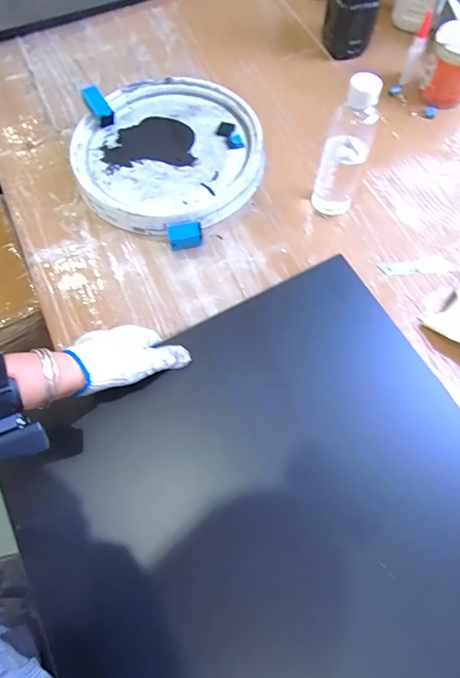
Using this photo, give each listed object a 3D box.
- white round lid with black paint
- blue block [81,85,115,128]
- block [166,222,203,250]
[{"bbox_3d":[-0.098,-0.297,0.630,0.281,0.033,0.290,0,68,1],"label":"white round lid with black paint"},{"bbox_3d":[-0.206,-0.369,0.628,0.028,0.017,0.058,-39,112,-14],"label":"blue block"},{"bbox_3d":[-0.065,-0.149,0.572,0.048,0.023,0.027,-15,68,-5],"label":"block"}]

